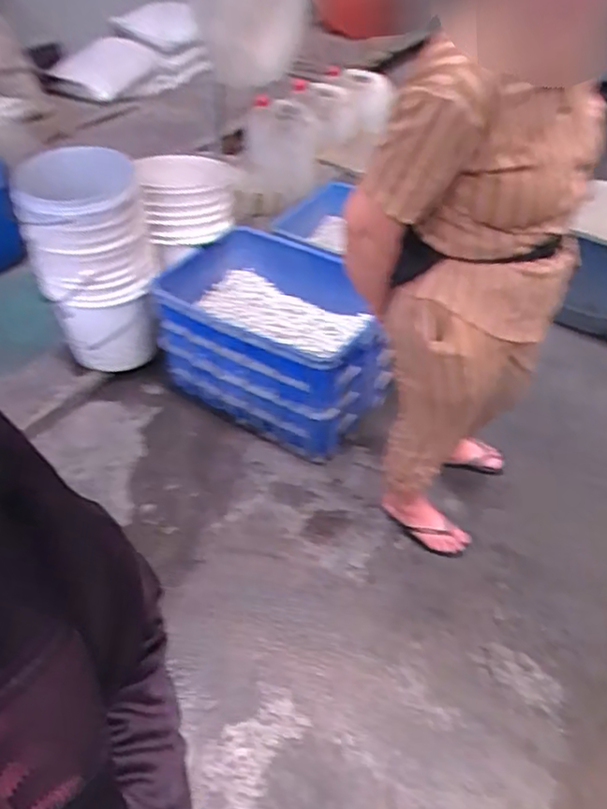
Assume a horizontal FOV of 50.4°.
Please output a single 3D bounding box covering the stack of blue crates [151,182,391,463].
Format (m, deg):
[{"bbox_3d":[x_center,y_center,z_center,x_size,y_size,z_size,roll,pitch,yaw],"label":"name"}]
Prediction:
[{"bbox_3d":[-0.087,-0.198,1.873,0.645,0.362,0.433,23,51,21],"label":"stack of blue crates"}]

